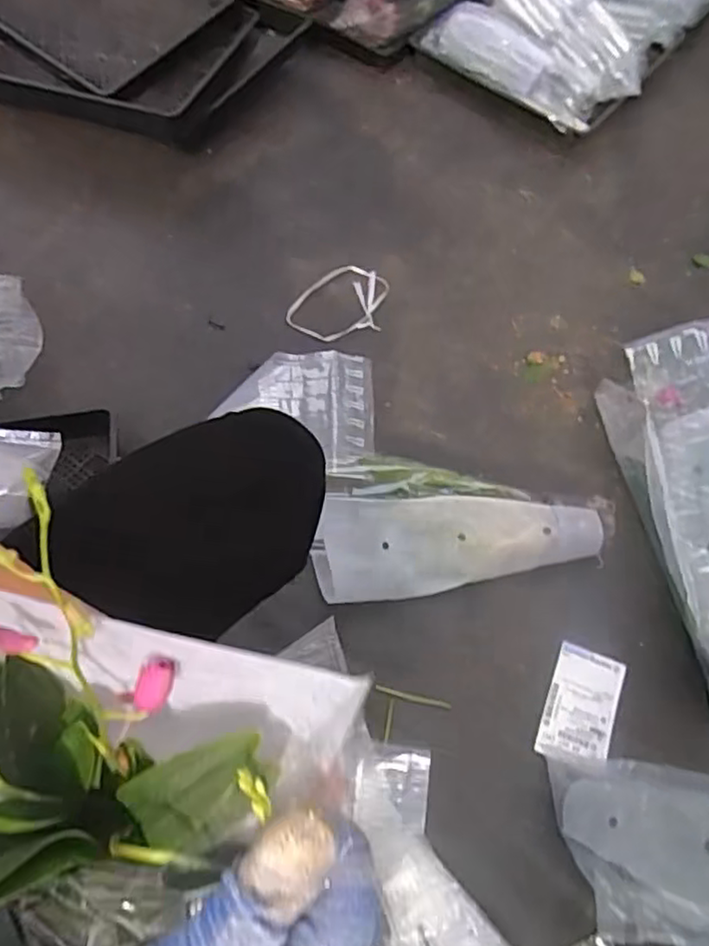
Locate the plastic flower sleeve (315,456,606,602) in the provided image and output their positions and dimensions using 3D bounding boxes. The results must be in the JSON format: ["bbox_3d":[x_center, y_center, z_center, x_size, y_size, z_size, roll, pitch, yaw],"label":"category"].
[{"bbox_3d":[0.121,0.062,0.830,0.336,0.079,0.166,-4,62,-3],"label":"plastic flower sleeve"}]

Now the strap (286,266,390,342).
[{"bbox_3d":[-0.014,-0.265,1.031,0.118,0.021,0.170,40,69,19],"label":"strap"}]

